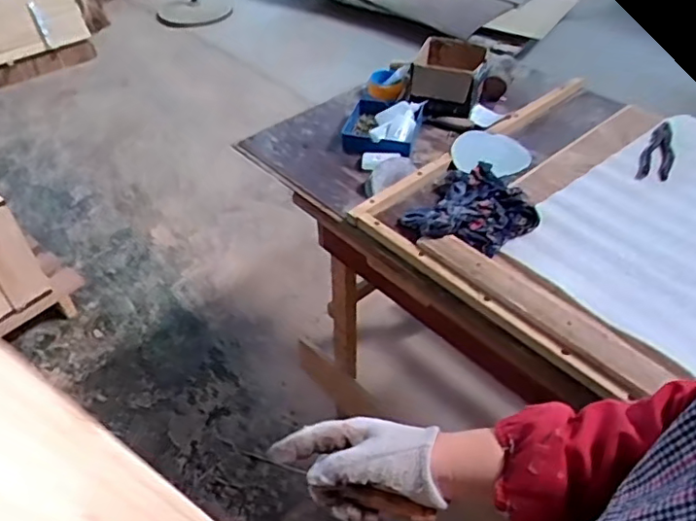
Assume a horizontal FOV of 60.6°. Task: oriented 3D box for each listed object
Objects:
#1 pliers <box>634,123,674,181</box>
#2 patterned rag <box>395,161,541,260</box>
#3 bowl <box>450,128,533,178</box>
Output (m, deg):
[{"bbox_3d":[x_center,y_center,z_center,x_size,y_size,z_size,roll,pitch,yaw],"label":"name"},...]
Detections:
[{"bbox_3d":[0.580,-0.201,1.110,0.053,0.026,0.193,20,48,21],"label":"pliers"},{"bbox_3d":[0.219,-0.092,1.021,0.207,0.050,0.221,20,48,21],"label":"patterned rag"},{"bbox_3d":[0.280,-0.205,1.149,0.151,0.028,0.129,-31,61,-31],"label":"bowl"}]

